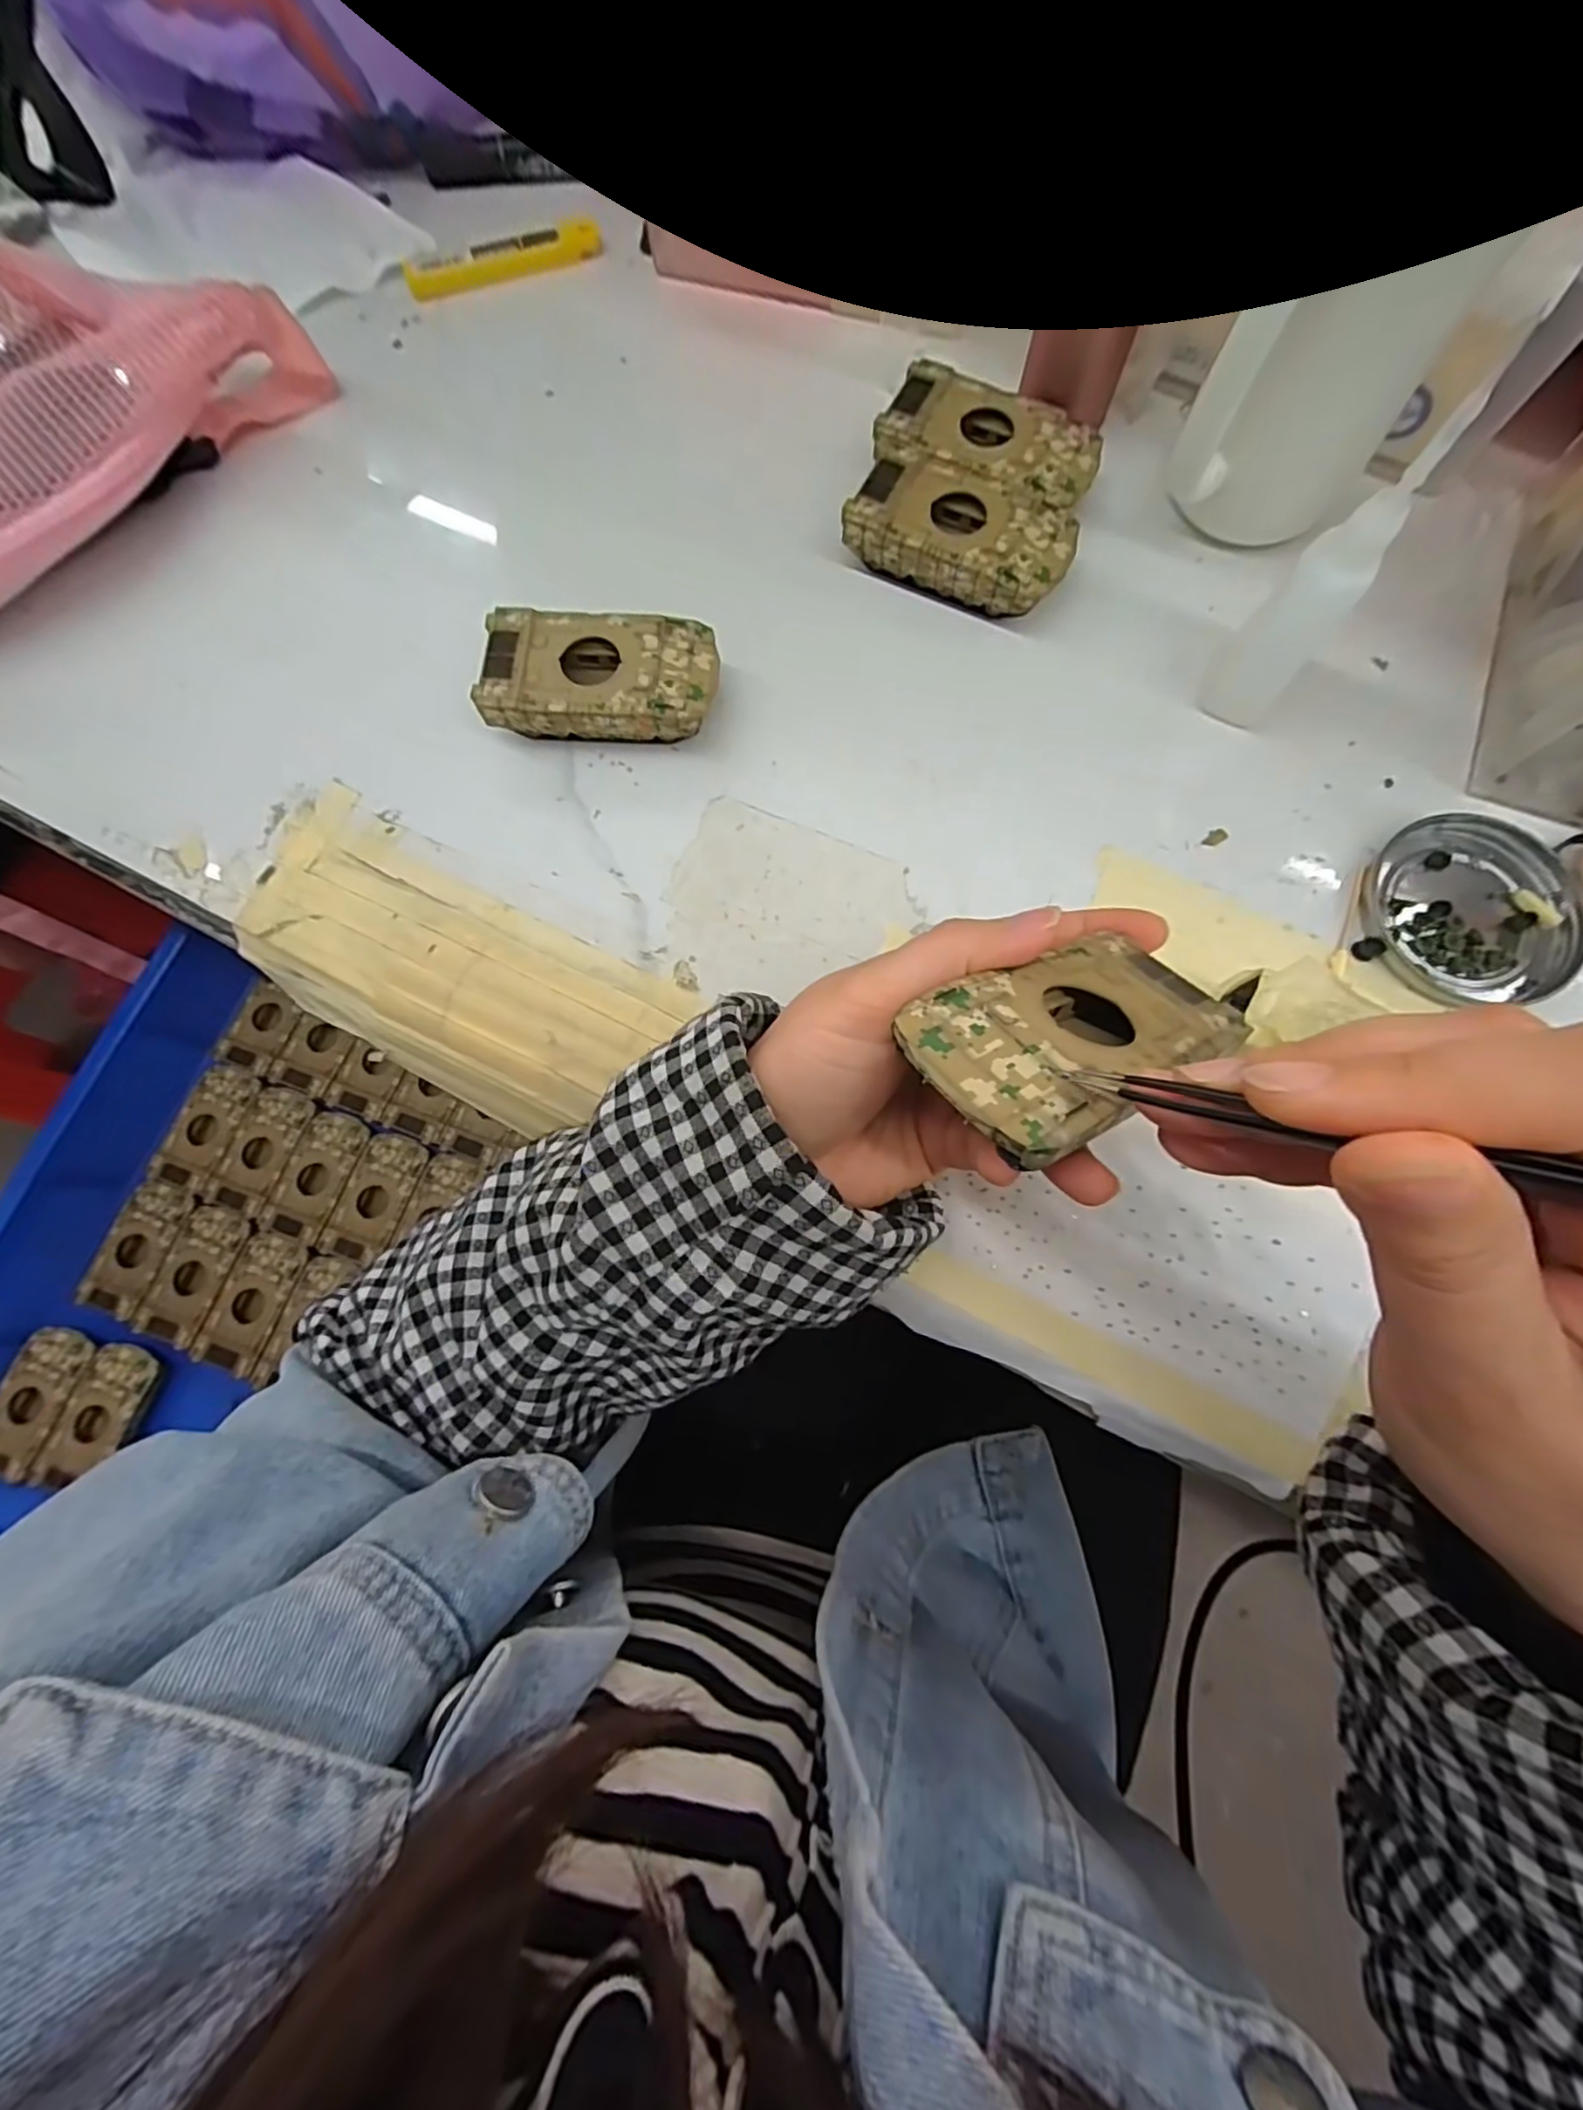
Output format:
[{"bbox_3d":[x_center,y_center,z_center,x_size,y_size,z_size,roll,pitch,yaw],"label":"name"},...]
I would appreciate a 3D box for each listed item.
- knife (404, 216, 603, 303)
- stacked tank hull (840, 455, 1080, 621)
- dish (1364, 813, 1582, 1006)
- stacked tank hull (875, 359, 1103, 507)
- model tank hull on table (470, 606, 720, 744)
[{"bbox_3d":[-0.154,-0.425,0.370,0.104,0.010,0.019,-15,77,-2],"label":"knife"},{"bbox_3d":[0.075,-0.229,0.309,0.095,0.022,0.049,23,79,6],"label":"stacked tank hull"},{"bbox_3d":[0.268,-0.059,0.274,0.077,0.008,0.075,0,77,1],"label":"dish"},{"bbox_3d":[0.090,-0.277,0.319,0.095,0.019,0.057,22,79,6],"label":"stacked tank hull"},{"bbox_3d":[-0.080,-0.160,0.297,0.094,0.026,0.052,5,77,2],"label":"model tank hull on table"}]

